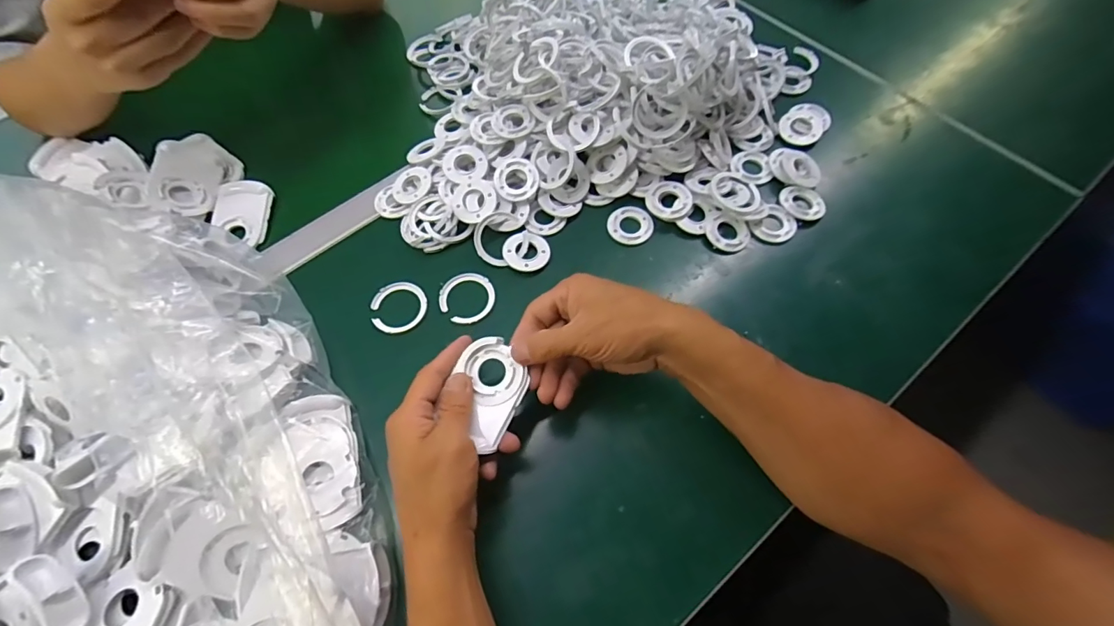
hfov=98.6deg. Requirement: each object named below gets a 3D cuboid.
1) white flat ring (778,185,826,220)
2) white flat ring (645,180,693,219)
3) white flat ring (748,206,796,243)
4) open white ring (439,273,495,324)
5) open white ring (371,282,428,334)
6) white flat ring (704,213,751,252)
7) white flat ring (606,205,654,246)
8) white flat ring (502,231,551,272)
[{"bbox_3d":[0.243,-0.109,0.474,0.045,0.005,0.036,35,70,18],"label":"white flat ring"},{"bbox_3d":[0.111,-0.112,0.474,0.043,0.006,0.044,-3,67,7],"label":"white flat ring"},{"bbox_3d":[0.212,-0.084,0.466,0.041,0.011,0.036,-38,68,-15],"label":"white flat ring"},{"bbox_3d":[-0.084,-0.015,0.445,0.050,0.004,0.049,-1,63,2],"label":"open white ring"},{"bbox_3d":[-0.146,-0.005,0.446,0.050,0.005,0.050,-1,63,2],"label":"open white ring"},{"bbox_3d":[0.165,-0.078,0.462,0.043,0.005,0.037,21,66,13],"label":"white flat ring"},{"bbox_3d":[0.072,-0.088,0.473,0.042,0.005,0.044,-1,63,2],"label":"white flat ring"},{"bbox_3d":[-0.029,-0.059,0.460,0.044,0.005,0.042,-1,63,2],"label":"white flat ring"}]

